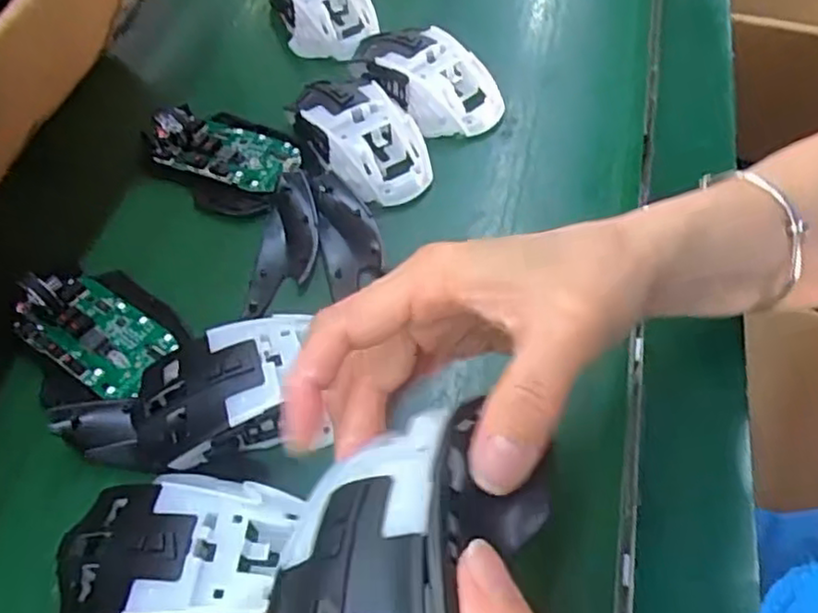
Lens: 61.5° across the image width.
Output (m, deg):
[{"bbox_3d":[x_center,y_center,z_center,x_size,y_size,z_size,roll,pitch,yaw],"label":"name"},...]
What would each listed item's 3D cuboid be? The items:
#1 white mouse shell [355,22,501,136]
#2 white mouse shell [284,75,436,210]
[{"bbox_3d":[0.009,-0.153,0.454,0.111,0.035,0.055,32,64,24],"label":"white mouse shell"},{"bbox_3d":[-0.031,-0.108,0.423,0.065,0.030,0.102,-23,57,-11],"label":"white mouse shell"}]

